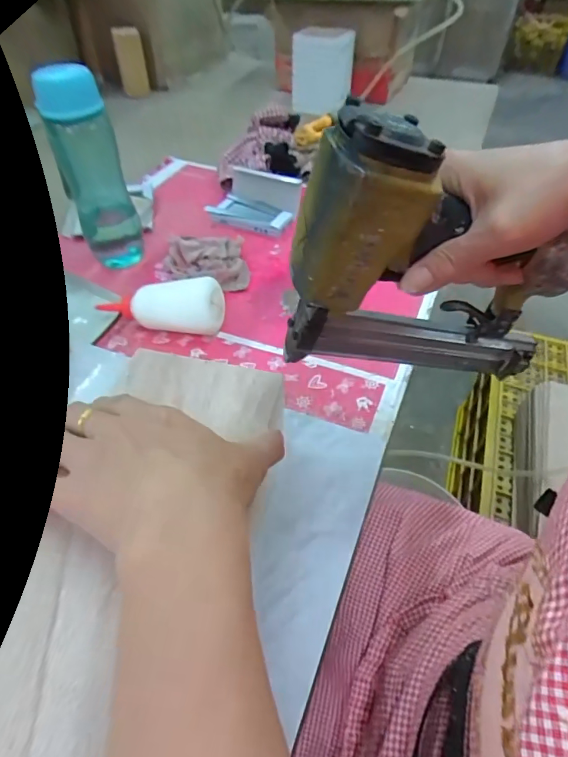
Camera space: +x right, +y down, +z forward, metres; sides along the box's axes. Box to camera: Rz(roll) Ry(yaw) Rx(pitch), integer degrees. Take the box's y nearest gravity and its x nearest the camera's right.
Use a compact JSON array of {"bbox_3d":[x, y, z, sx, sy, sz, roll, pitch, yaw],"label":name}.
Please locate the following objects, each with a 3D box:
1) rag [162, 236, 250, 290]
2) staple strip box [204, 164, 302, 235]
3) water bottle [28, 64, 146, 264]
[{"bbox_3d":[-0.108,-0.161,0.621,0.111,0.032,0.107,-7,47,-6],"label":"rag"},{"bbox_3d":[-0.043,-0.284,0.718,0.132,0.026,0.101,20,82,20],"label":"staple strip box"},{"bbox_3d":[-0.242,-0.263,0.574,0.075,0.232,0.057,-17,49,-15],"label":"water bottle"}]

